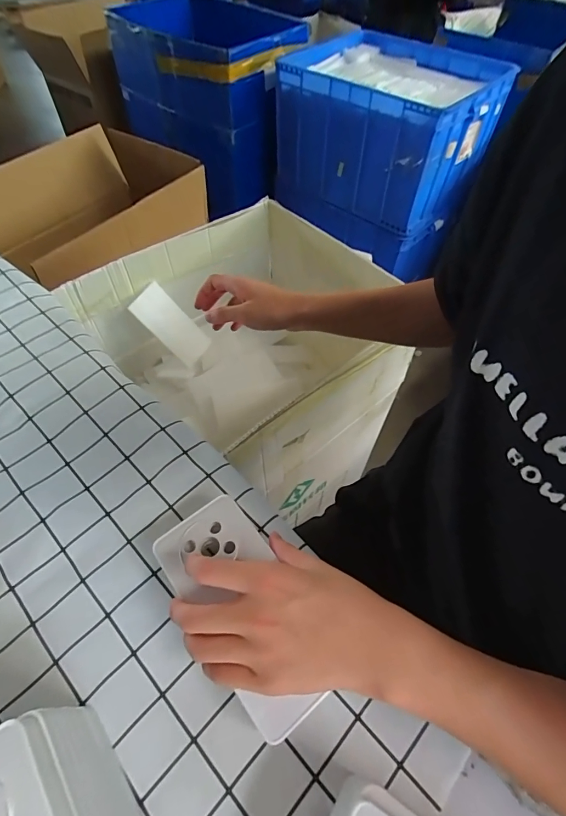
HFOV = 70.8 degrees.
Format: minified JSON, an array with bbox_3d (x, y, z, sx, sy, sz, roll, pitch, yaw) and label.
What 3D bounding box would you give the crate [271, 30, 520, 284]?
[{"bbox_3d":[0.315,-0.852,1.343,0.586,0.456,0.501,35,61,20],"label":"crate"}]

